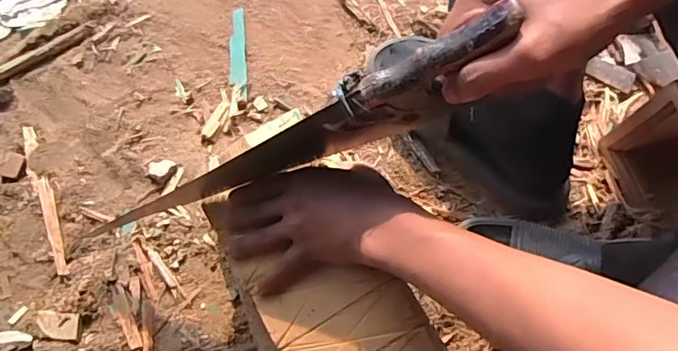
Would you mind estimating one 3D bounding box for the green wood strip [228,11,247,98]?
[{"bbox_3d":[-0.129,-0.153,0.626,0.023,0.011,0.124,-6,74,0],"label":"green wood strip"}]

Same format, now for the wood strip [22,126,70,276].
[{"bbox_3d":[-0.346,0.026,0.586,0.019,0.006,0.187,-22,75,-5],"label":"wood strip"}]

